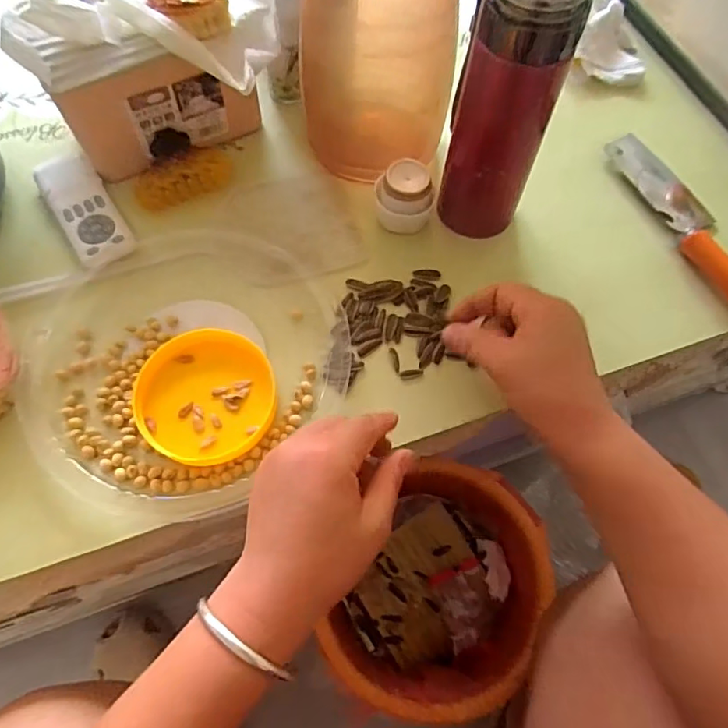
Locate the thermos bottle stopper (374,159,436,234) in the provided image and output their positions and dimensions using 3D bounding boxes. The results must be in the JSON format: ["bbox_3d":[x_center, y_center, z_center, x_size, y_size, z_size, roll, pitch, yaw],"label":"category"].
[{"bbox_3d":[0.035,-0.143,0.457,0.049,0.049,0.042,14,67,5],"label":"thermos bottle stopper"}]

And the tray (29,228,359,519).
[{"bbox_3d":[-0.139,-0.010,0.405,0.226,0.023,0.227,39,71,15],"label":"tray"}]

